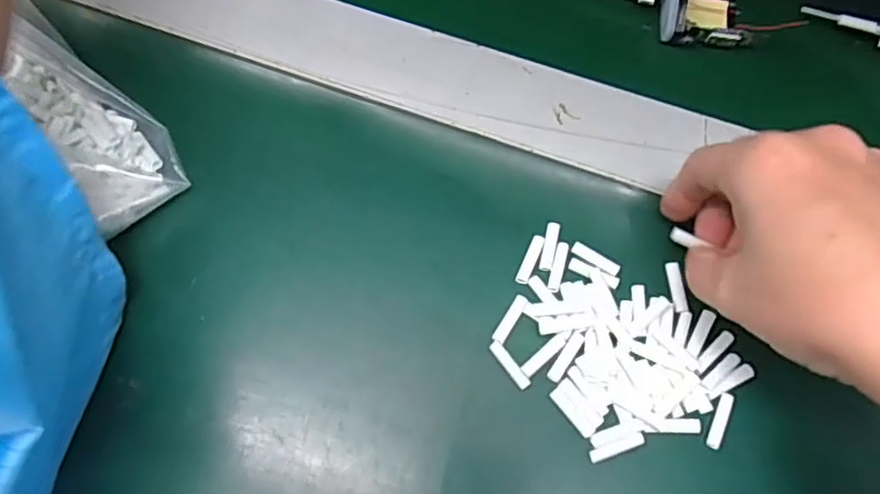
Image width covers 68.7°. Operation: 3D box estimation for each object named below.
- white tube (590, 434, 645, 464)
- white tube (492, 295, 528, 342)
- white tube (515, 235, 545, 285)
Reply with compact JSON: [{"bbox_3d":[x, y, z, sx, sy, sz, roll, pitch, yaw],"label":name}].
[{"bbox_3d":[0.072,0.081,0.261,0.023,0.005,0.005,-19,70,-7],"label":"white tube"},{"bbox_3d":[0.031,0.031,0.278,0.006,0.004,0.023,30,73,11],"label":"white tube"},{"bbox_3d":[0.041,0.005,0.288,0.005,0.004,0.024,23,71,9],"label":"white tube"}]

